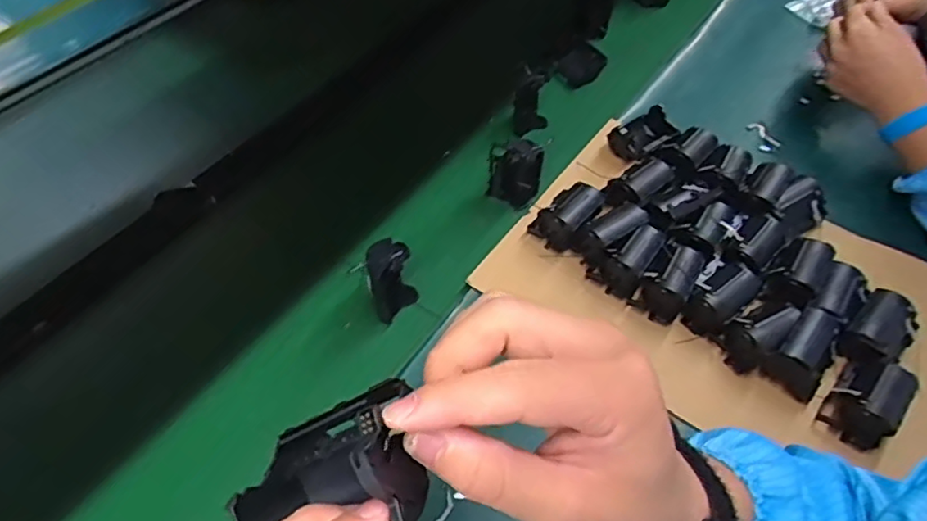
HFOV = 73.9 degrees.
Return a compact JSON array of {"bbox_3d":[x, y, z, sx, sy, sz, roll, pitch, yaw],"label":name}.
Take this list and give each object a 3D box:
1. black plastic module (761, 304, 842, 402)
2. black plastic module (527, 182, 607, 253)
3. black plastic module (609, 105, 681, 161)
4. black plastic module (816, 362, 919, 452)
[{"bbox_3d":[0.293,0.074,0.523,0.042,0.049,0.071,37,62,25],"label":"black plastic module"},{"bbox_3d":[0.103,-0.048,0.616,0.050,0.034,0.076,32,60,22],"label":"black plastic module"},{"bbox_3d":[0.199,-0.140,0.684,0.066,0.032,0.049,-27,57,-18],"label":"black plastic module"},{"bbox_3d":[0.328,0.115,0.502,0.046,0.051,0.061,36,60,26],"label":"black plastic module"}]

